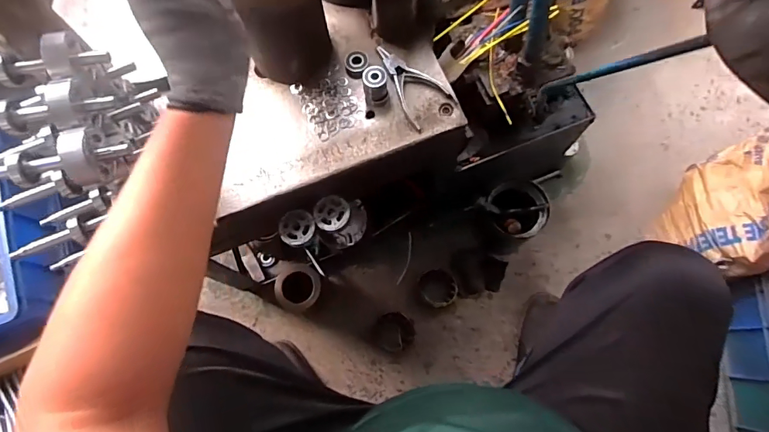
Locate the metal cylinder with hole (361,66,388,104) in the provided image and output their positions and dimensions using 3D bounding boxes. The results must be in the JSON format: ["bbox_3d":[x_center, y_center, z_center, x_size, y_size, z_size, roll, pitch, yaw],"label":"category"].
[{"bbox_3d":[-0.012,-0.176,0.600,0.031,0.041,0.032,-4,73,0],"label":"metal cylinder with hole"}]

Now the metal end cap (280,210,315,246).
[{"bbox_3d":[-0.124,0.016,0.639,0.049,0.009,0.051,0,73,1],"label":"metal end cap"}]

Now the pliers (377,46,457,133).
[{"bbox_3d":[0.029,-0.181,0.615,0.069,0.017,0.127,-41,77,-10],"label":"pliers"}]

